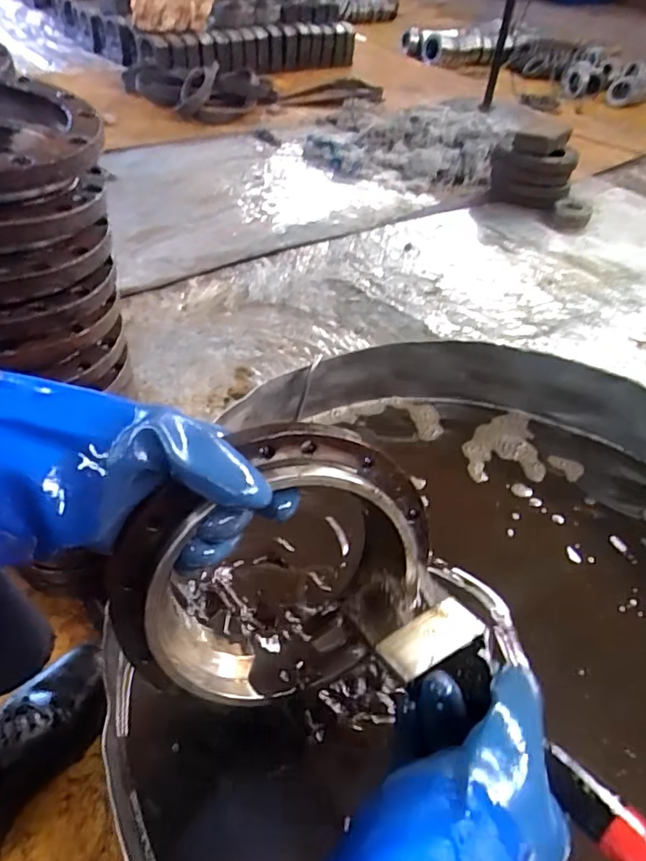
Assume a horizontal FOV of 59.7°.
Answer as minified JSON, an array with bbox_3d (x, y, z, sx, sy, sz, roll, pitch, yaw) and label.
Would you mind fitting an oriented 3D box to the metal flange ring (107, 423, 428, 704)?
[{"bbox_3d":[-0.027,0.087,0.344,0.177,0.190,0.029,34,8,-27],"label":"metal flange ring"}]

